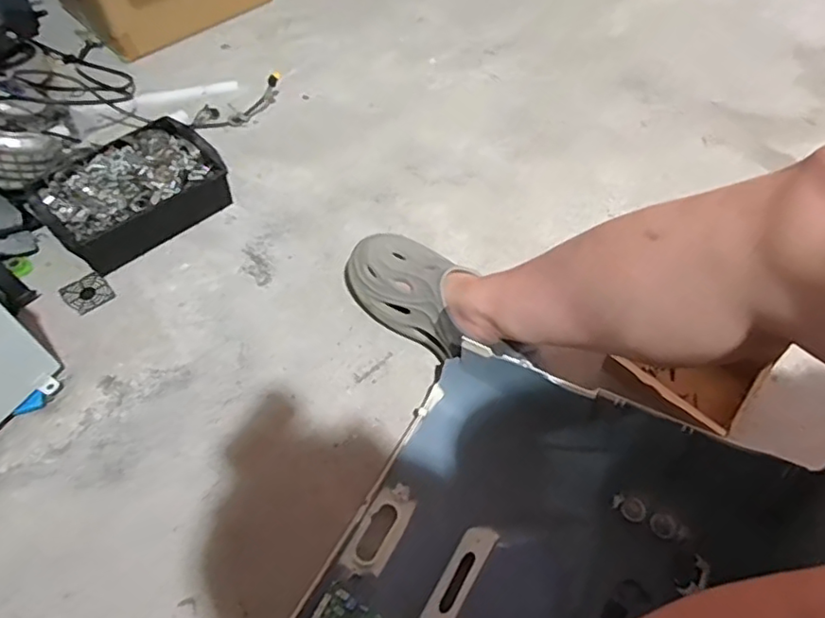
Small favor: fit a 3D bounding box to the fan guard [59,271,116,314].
[{"bbox_3d":[-0.470,-0.023,0.865,0.059,0.004,0.058,-35,69,-19],"label":"fan guard"}]

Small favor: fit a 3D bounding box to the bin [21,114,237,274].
[{"bbox_3d":[-0.424,-0.176,0.923,0.257,0.083,0.169,-40,65,-22],"label":"bin"}]

